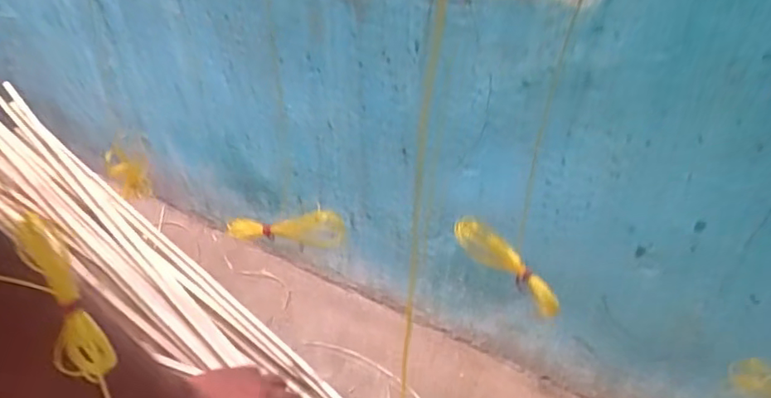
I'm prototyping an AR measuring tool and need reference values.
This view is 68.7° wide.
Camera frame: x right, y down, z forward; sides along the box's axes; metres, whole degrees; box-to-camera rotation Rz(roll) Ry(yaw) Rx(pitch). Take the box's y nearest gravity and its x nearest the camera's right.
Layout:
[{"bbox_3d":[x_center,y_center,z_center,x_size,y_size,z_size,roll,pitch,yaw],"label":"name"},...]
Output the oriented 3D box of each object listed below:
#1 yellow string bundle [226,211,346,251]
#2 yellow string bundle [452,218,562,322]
[{"bbox_3d":[-0.078,0.025,0.450,0.091,0.029,0.018,-2,42,-6],"label":"yellow string bundle"},{"bbox_3d":[0.085,0.046,0.391,0.090,0.021,0.024,43,43,4],"label":"yellow string bundle"}]

